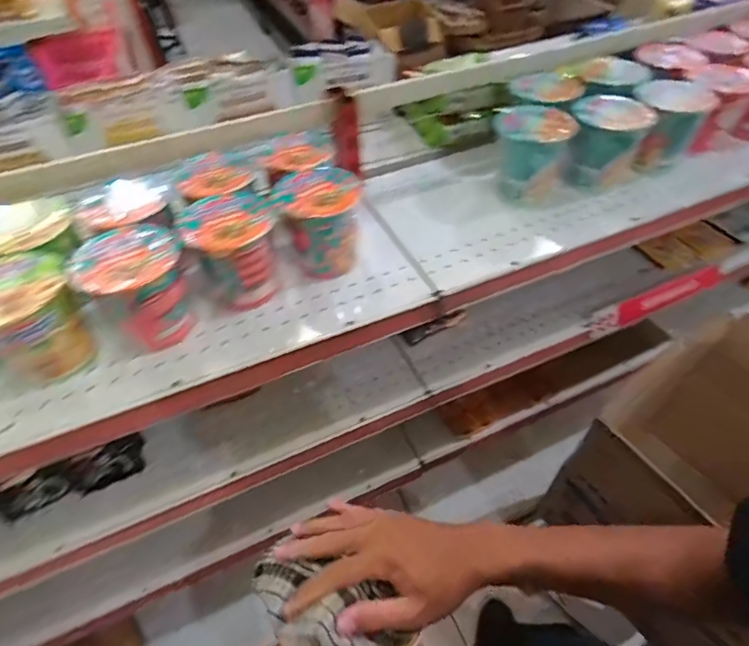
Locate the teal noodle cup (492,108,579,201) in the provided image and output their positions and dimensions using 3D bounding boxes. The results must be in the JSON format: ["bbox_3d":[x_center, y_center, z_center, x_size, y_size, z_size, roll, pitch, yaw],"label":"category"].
[{"bbox_3d":[0.221,-0.244,0.683,0.106,0.104,0.085,21,54,18],"label":"teal noodle cup"}]

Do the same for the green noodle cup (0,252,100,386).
[{"bbox_3d":[-0.365,-0.001,0.508,0.099,0.126,0.107,-35,57,-24],"label":"green noodle cup"}]

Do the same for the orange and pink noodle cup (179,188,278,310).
[{"bbox_3d":[-0.167,-0.083,0.572,0.097,0.112,0.095,-24,53,-17],"label":"orange and pink noodle cup"}]

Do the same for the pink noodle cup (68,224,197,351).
[{"bbox_3d":[-0.267,-0.039,0.541,0.109,0.111,0.103,-1,50,1],"label":"pink noodle cup"}]

